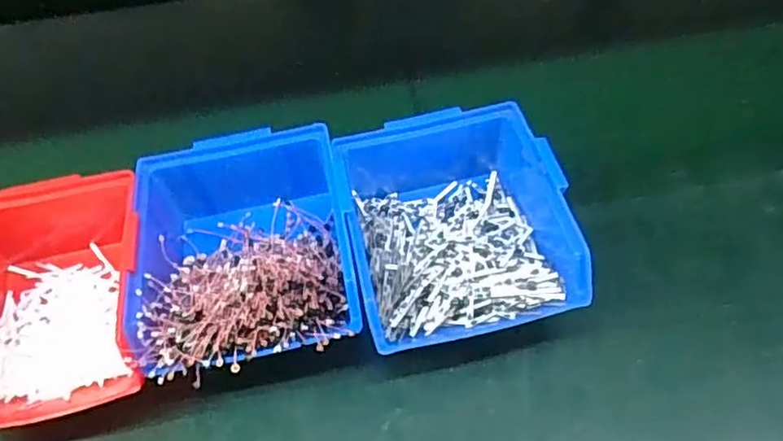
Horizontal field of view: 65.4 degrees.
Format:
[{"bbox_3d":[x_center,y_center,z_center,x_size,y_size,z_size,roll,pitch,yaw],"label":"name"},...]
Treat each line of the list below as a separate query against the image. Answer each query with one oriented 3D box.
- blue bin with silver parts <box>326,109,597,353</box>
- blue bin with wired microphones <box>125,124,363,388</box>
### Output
[{"bbox_3d":[0.036,0.002,0.373,0.124,0.068,0.148,-12,54,-3],"label":"blue bin with silver parts"},{"bbox_3d":[-0.084,0.020,0.369,0.120,0.066,0.147,-10,54,-2],"label":"blue bin with wired microphones"}]

